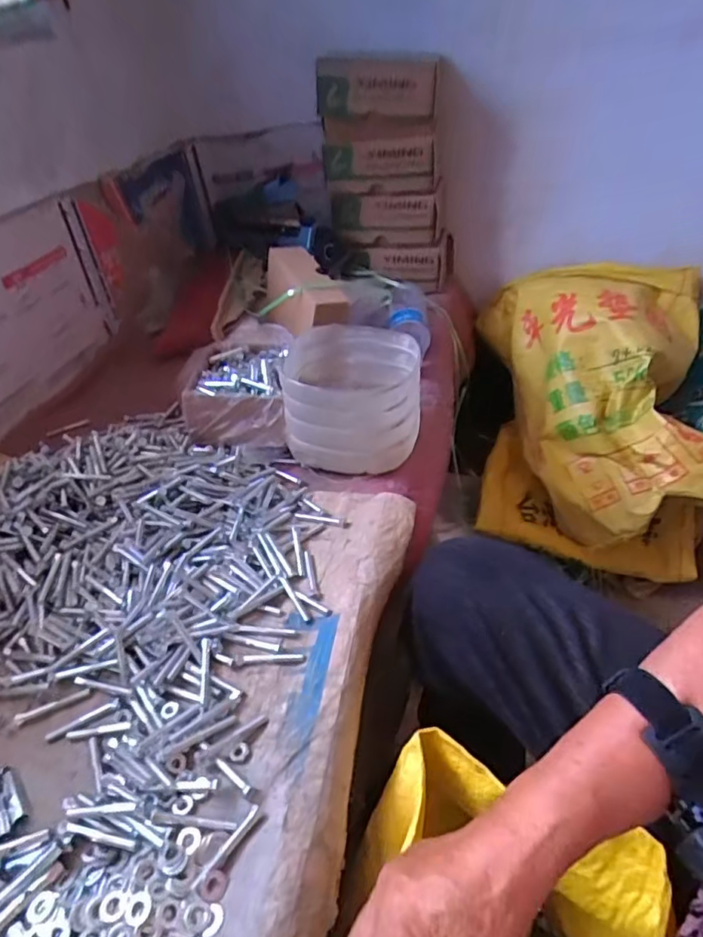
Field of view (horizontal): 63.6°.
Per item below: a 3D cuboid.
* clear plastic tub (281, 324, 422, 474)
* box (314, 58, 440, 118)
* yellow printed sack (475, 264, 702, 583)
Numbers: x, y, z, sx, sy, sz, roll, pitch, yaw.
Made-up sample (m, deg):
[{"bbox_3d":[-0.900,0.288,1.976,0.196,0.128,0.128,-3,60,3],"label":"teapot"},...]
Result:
[{"bbox_3d":[-0.001,-0.079,0.679,0.160,0.119,0.150,-3,38,5],"label":"clear plastic tub"},{"bbox_3d":[0.037,-0.589,0.871,0.182,0.076,0.066,-4,38,6],"label":"box"},{"bbox_3d":[0.443,-0.097,1.014,0.400,0.385,0.394,1,39,12],"label":"yellow printed sack"}]

